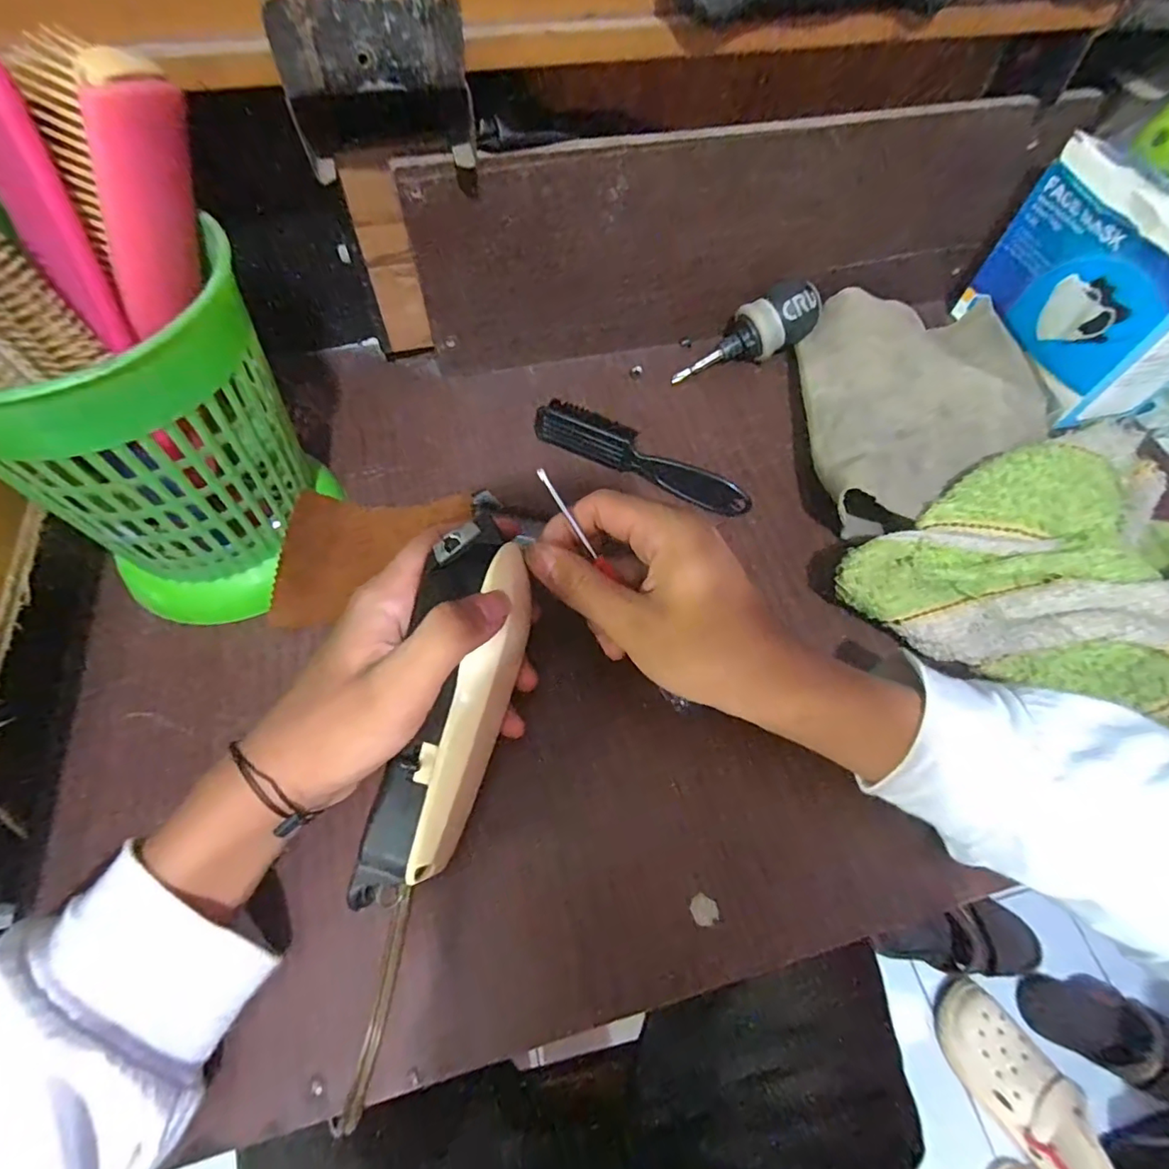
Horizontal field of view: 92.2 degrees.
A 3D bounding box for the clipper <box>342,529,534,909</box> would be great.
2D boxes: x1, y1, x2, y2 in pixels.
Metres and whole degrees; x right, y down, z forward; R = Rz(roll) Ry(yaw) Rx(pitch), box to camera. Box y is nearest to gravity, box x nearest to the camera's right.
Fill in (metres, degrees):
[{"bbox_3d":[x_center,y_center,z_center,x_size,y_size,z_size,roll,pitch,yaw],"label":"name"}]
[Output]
[{"bbox_3d":[-0.055,0.048,0.232,0.039,0.035,0.150,11,77,7],"label":"clipper"}]

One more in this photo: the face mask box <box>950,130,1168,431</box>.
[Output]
[{"bbox_3d":[0.326,-0.191,0.354,0.068,0.102,0.141,-17,64,-11],"label":"face mask box"}]

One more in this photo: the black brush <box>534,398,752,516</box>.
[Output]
[{"bbox_3d":[0.035,-0.077,0.345,0.138,0.026,0.023,27,64,11],"label":"black brush"}]

